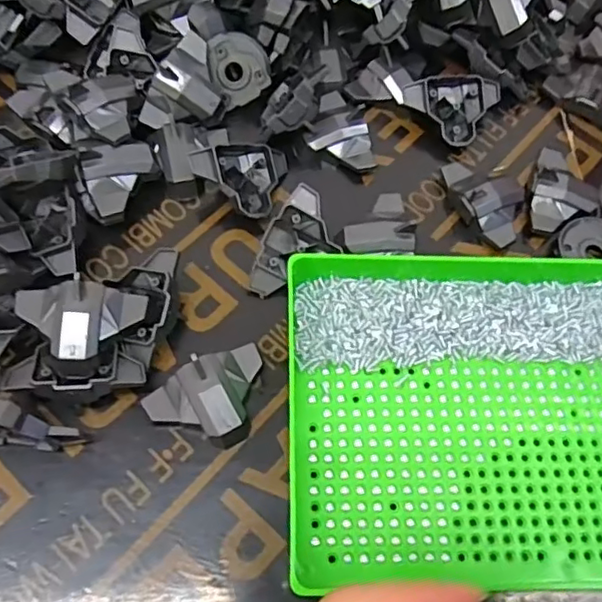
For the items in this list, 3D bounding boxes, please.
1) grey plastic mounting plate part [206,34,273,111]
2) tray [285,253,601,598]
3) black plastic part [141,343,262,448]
[{"bbox_3d":[-0.037,-0.140,0.365,0.036,0.005,0.040,-22,111,1],"label":"grey plastic mounting plate part"},{"bbox_3d":[0.118,0.050,0.287,0.249,0.036,0.154,1,64,-3],"label":"tray"},{"bbox_3d":[-0.043,0.048,0.289,0.057,0.018,0.042,-16,66,-11],"label":"black plastic part"}]

